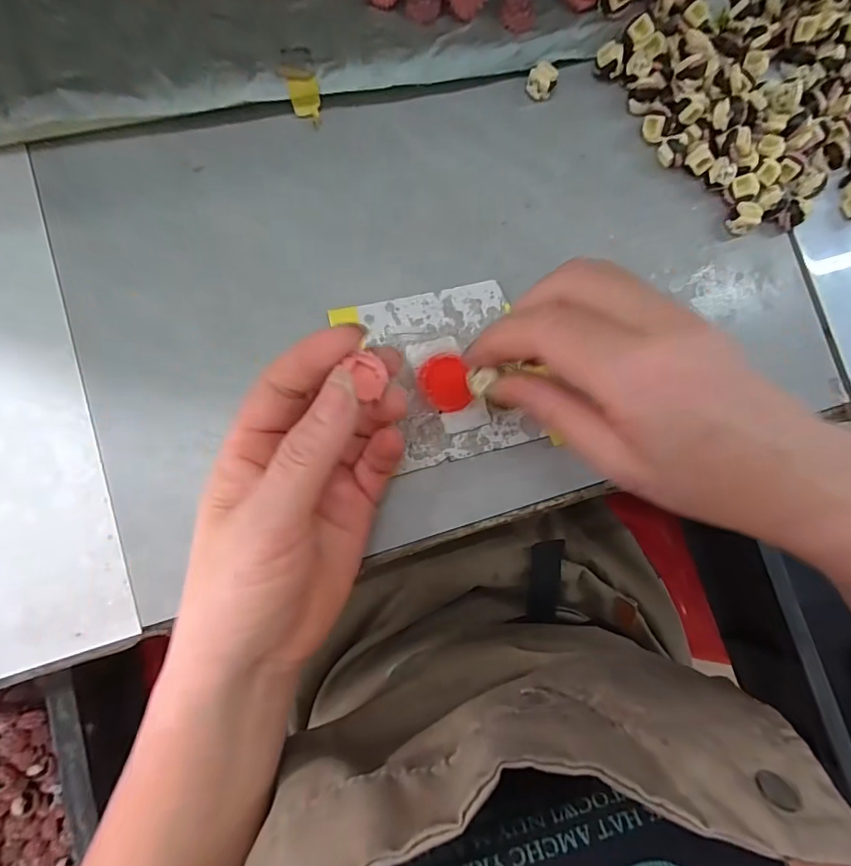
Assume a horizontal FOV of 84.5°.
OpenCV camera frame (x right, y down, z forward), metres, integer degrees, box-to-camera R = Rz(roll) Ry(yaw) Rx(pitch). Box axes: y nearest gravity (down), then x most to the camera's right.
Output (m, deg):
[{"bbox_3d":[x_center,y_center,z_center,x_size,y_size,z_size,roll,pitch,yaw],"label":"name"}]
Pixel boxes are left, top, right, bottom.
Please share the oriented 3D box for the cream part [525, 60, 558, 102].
[{"bbox_3d":[0.066,-0.201,0.266,0.016,0.010,0.017,1,84,-8],"label":"cream part"}]

